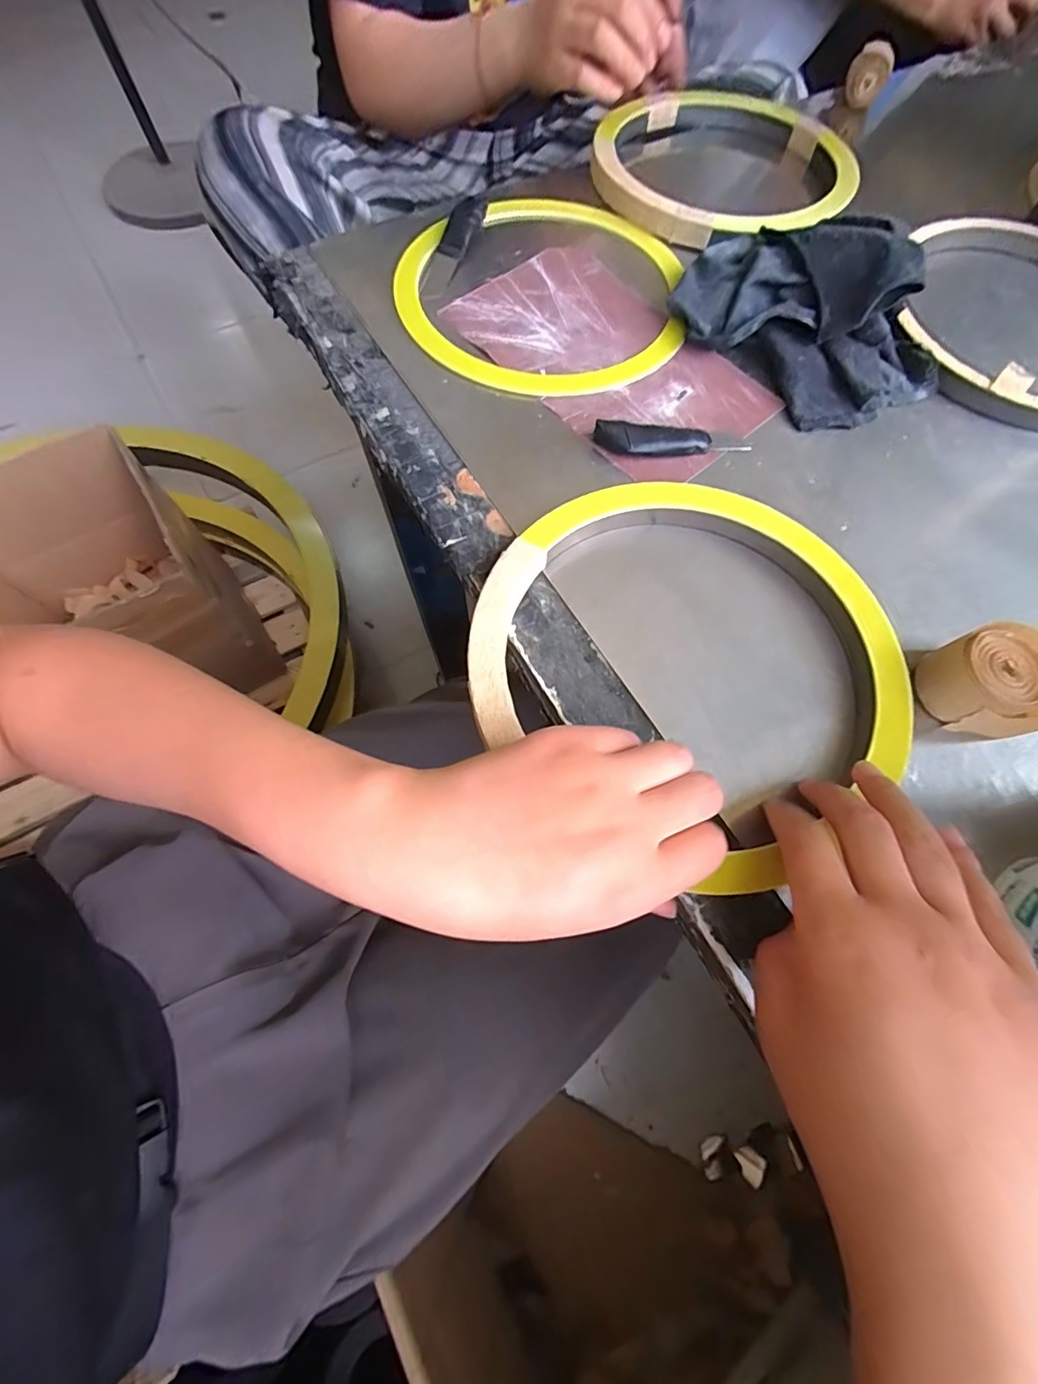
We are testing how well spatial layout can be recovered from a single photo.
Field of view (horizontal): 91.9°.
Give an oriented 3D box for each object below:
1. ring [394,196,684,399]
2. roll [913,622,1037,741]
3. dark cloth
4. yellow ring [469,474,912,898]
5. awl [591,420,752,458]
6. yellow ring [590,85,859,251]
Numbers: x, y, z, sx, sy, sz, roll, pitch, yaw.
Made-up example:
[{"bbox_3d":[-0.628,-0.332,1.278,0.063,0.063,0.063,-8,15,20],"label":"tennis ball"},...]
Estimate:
[{"bbox_3d":[0.016,-0.310,0.381,0.213,0.008,0.225,1,70,-2],"label":"ring"},{"bbox_3d":[0.245,-0.003,0.262,0.053,0.039,0.052,1,70,-2],"label":"roll"},{"bbox_3d":[0.201,-0.269,0.349,0.138,0.057,0.168,-26,73,-11],"label":"dark cloth"},{"bbox_3d":[0.094,-0.025,0.268,0.220,0.017,0.209,1,70,-2],"label":"yellow ring"},{"bbox_3d":[0.100,-0.163,0.327,0.101,0.016,0.020,-3,70,-3],"label":"awl"},{"bbox_3d":[0.184,-0.471,0.440,0.216,0.033,0.245,27,72,7],"label":"yellow ring"}]

